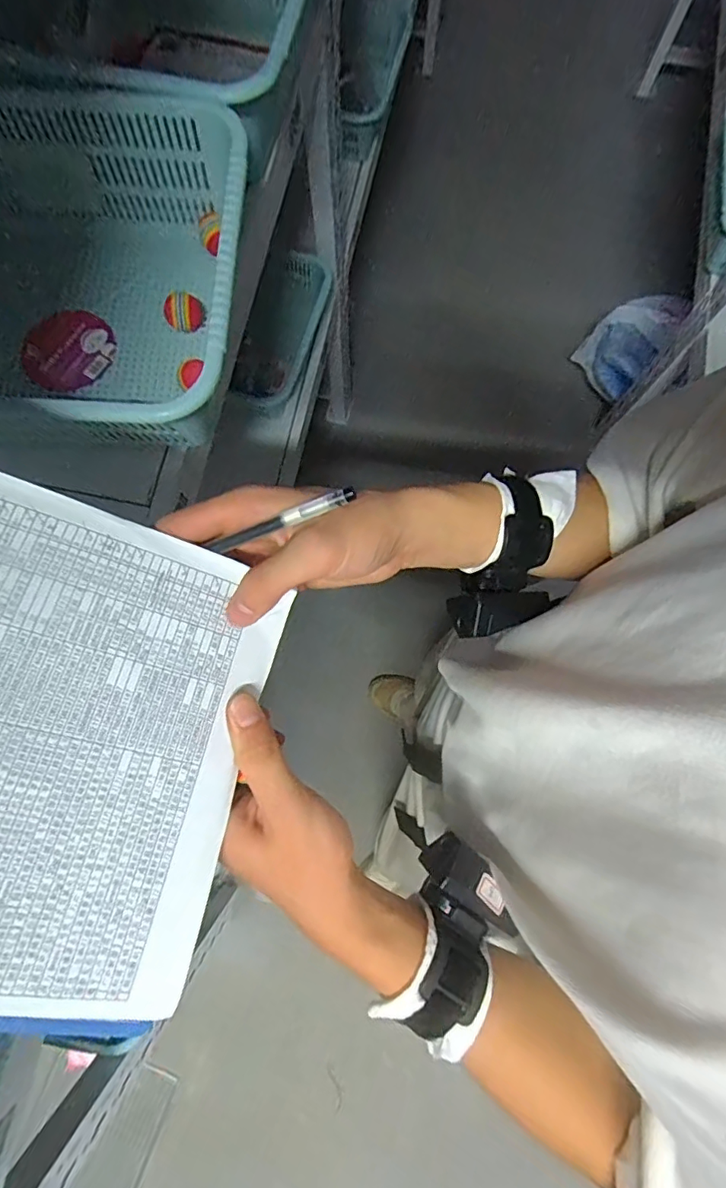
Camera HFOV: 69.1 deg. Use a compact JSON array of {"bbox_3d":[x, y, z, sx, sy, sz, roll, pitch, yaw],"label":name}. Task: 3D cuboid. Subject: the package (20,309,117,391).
[{"bbox_3d":[-0.299,-0.247,0.534,0.084,0.013,0.085,0,77,0],"label":"package"}]

